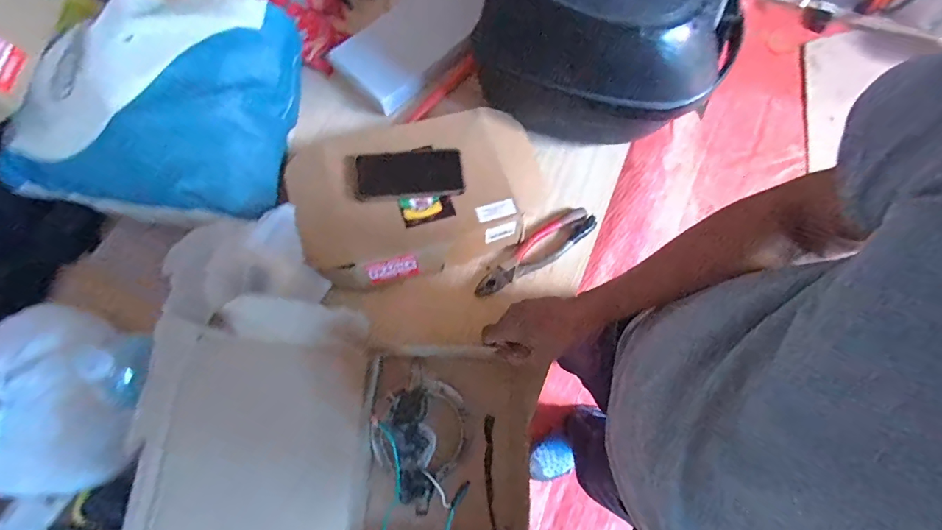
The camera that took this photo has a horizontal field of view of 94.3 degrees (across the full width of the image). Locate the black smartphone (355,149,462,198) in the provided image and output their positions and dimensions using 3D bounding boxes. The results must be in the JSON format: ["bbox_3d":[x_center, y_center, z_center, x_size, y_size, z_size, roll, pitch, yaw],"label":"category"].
[{"bbox_3d":[-0.089,-0.136,0.657,0.153,0.004,0.068,-6,87,-10],"label":"black smartphone"}]

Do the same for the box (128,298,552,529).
[{"bbox_3d":[-0.136,0.220,0.547,0.430,0.197,0.294,5,71,0],"label":"box"}]

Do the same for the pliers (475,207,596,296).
[{"bbox_3d":[0.105,-0.022,0.707,0.230,0.014,0.052,-34,75,-12],"label":"pliers"}]

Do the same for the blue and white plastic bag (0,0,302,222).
[{"bbox_3d":[-0.453,-0.235,0.613,0.344,0.145,0.330,2,71,0],"label":"blue and white plastic bag"}]

